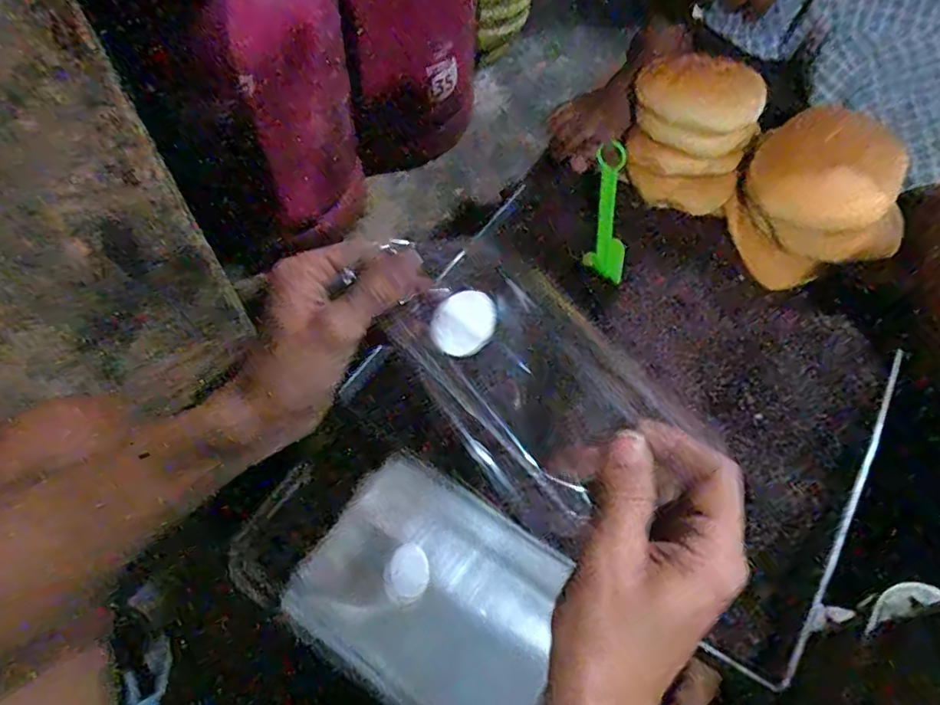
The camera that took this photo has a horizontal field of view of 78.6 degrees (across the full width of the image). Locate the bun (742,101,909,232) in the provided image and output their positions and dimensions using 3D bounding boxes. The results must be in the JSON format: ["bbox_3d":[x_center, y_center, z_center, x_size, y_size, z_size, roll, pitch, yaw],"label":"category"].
[{"bbox_3d":[0.368,-0.186,0.596,0.133,0.110,0.033,37,26,21],"label":"bun"}]

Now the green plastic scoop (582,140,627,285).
[{"bbox_3d":[0.138,-0.139,0.583,0.036,0.151,0.023,-19,41,-11],"label":"green plastic scoop"}]

